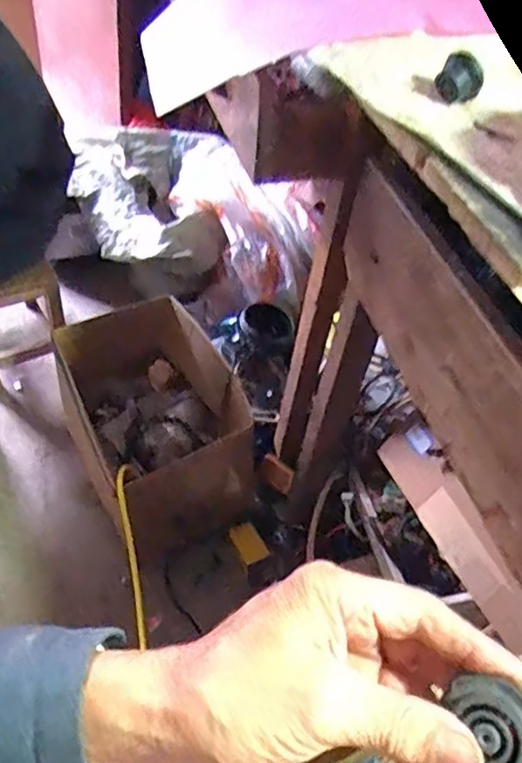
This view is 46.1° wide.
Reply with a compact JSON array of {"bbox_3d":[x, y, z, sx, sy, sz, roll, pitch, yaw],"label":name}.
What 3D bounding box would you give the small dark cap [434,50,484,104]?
[{"bbox_3d":[0.165,-0.252,0.510,0.024,0.034,0.030,-15,54,-19],"label":"small dark cap"}]

